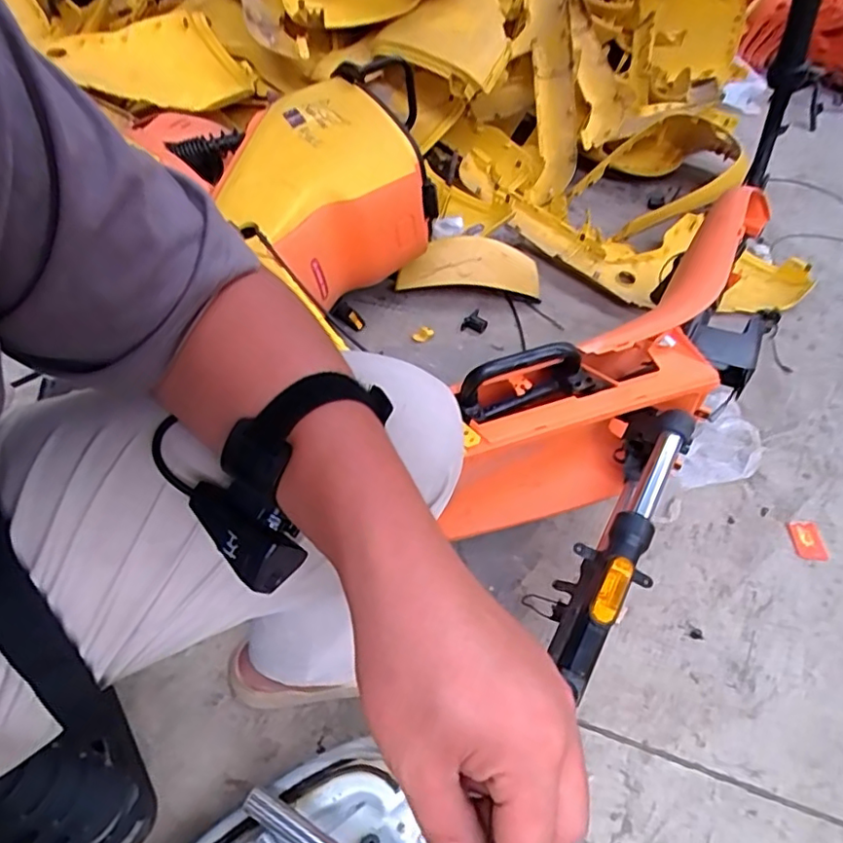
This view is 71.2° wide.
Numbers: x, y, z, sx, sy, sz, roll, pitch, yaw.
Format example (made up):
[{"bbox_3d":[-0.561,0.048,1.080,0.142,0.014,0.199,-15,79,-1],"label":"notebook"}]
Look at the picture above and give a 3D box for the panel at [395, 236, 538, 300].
[{"bbox_3d":[0.098,-0.314,1.244,0.295,0.112,0.091,-2,50,-8],"label":"panel"}]

